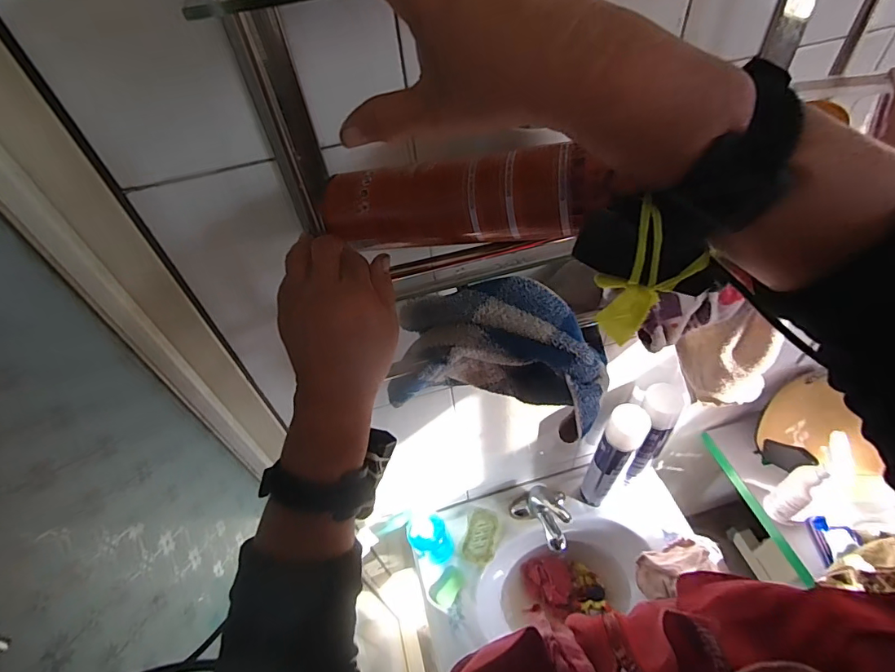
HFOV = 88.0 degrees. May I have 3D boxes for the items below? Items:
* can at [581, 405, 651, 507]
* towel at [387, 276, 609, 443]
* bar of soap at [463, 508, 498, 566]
[{"bbox_3d":[0.310,0.242,0.879,0.066,0.334,0.062,-3,49,4],"label":"can"},{"bbox_3d":[0.047,0.017,0.485,0.223,0.126,0.087,8,51,14],"label":"towel"},{"bbox_3d":[0.071,0.428,0.992,0.062,0.026,0.105,7,50,13],"label":"bar of soap"}]

